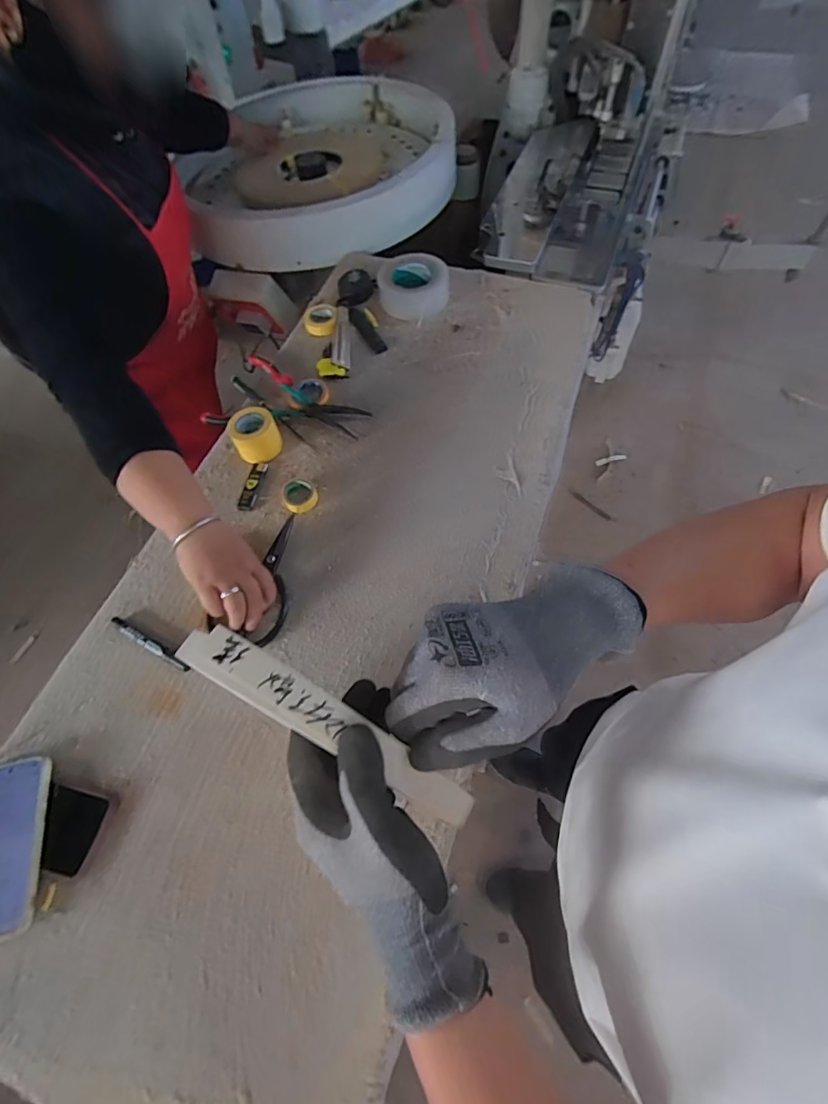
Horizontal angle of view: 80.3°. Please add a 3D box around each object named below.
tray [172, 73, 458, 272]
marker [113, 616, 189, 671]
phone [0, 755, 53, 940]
[{"bbox_3d":[-0.224,-0.884,1.110,0.602,0.155,0.607,-1,60,2],"label":"tray"},{"bbox_3d":[-0.328,0.113,0.606,0.134,0.012,0.014,25,64,16],"label":"marker"},{"bbox_3d":[-0.420,0.297,0.499,0.086,0.013,0.159,-16,63,2],"label":"phone"}]

